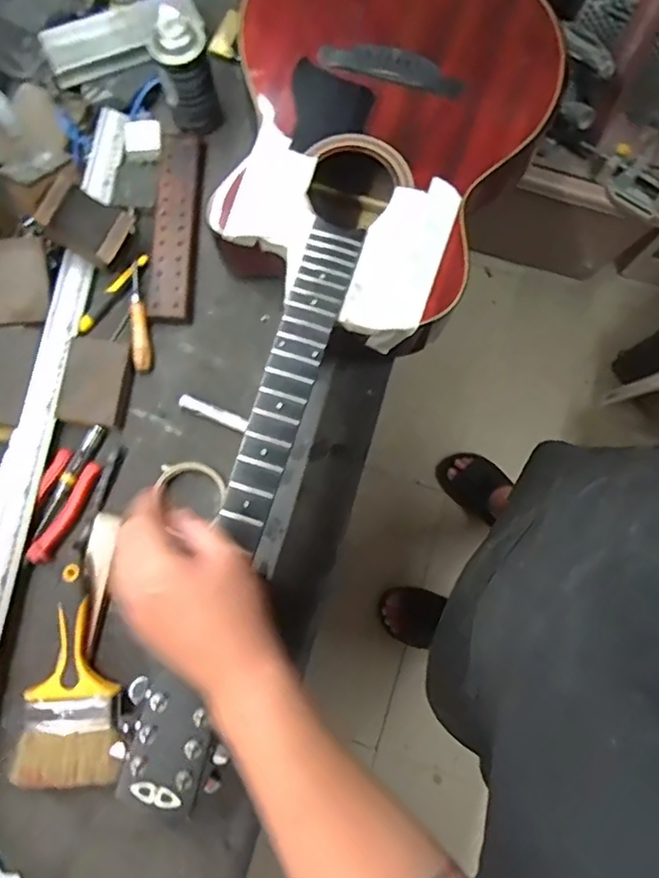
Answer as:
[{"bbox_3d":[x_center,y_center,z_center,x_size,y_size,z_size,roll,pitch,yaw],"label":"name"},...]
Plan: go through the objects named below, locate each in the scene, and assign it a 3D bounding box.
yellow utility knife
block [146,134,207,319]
[{"bbox_3d":[-0.264,-0.178,0.741,0.026,0.013,0.120,40,81,7],"label":"yellow utility knife"},{"bbox_3d":[-0.191,-0.268,0.756,0.058,0.016,0.252,2,78,0],"label":"block"}]

